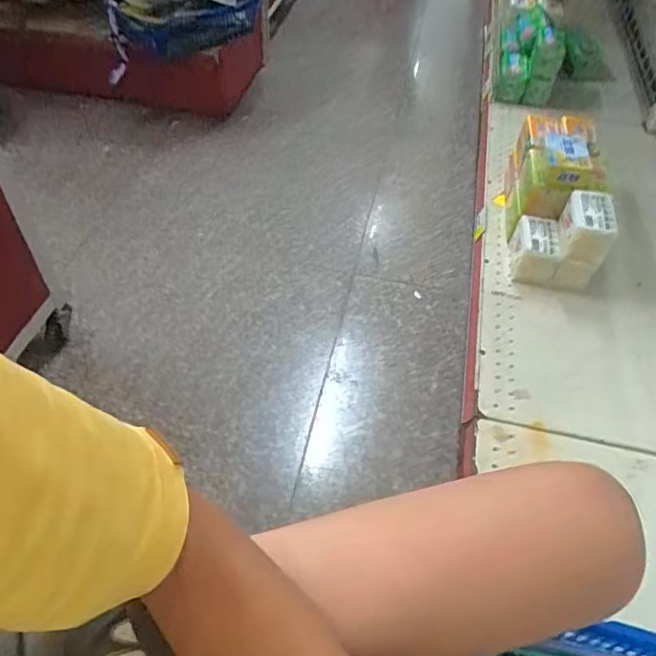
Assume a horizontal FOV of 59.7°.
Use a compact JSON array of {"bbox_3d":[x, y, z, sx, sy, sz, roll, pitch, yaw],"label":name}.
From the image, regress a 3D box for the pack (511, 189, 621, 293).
[{"bbox_3d":[0.385,-0.145,0.947,0.129,0.141,0.087,9,50,3],"label":"pack"}]

